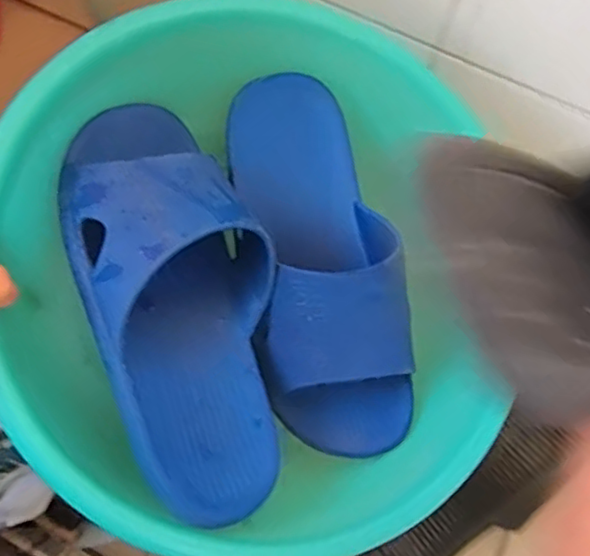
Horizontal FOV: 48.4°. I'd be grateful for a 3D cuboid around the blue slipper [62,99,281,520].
[{"bbox_3d":[-0.069,0.002,0.394,0.107,0.065,0.263,-22,72,-10],"label":"blue slipper"}]

